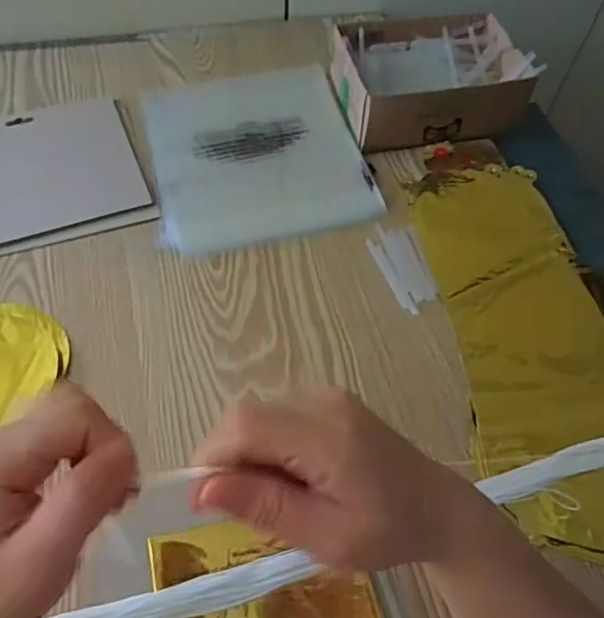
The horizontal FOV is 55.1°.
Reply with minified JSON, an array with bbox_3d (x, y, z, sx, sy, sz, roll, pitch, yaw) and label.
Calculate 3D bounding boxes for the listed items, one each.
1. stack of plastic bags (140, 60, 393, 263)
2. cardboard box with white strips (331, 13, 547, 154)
[{"bbox_3d":[-0.050,-0.165,0.596,0.206,0.008,0.236,-12,59,-11],"label":"stack of plastic bags"},{"bbox_3d":[0.131,-0.247,0.615,0.185,0.065,0.140,-8,59,-8],"label":"cardboard box with white strips"}]

